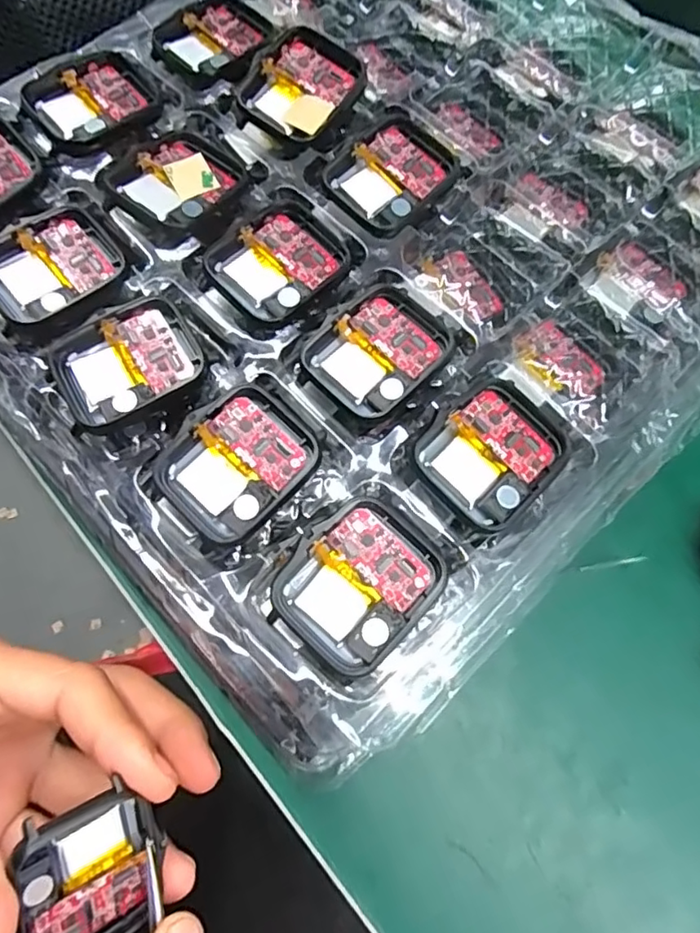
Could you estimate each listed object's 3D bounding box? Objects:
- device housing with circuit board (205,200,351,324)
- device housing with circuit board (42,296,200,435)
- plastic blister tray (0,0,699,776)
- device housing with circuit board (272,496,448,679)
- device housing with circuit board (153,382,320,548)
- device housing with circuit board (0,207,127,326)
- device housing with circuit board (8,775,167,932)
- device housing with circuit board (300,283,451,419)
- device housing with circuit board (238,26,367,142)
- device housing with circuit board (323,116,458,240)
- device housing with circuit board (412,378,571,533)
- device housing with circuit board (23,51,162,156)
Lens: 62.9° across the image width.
[{"bbox_3d":[-0.023,-0.070,0.196,0.045,0.005,0.037,-42,78,-16],"label":"device housing with circuit board"},{"bbox_3d":[-0.070,-0.032,0.179,0.044,0.004,0.036,-27,74,-12],"label":"device housing with circuit board"},{"bbox_3d":[0.012,-0.096,0.210,0.297,0.022,0.256,-42,78,-16],"label":"plastic blister tray"},{"bbox_3d":[0.003,0.033,0.162,0.037,0.010,0.043,42,73,13],"label":"device housing with circuit board"},{"bbox_3d":[-0.034,-0.001,0.172,0.044,0.011,0.036,-41,75,-15],"label":"device housing with circuit board"},{"bbox_3d":[-0.100,-0.067,0.193,0.043,0.009,0.035,-38,76,-15],"label":"device housing with circuit board"},{"bbox_3d":[-0.071,0.114,0.159,0.035,0.006,0.046,-12,101,-41],"label":"device housing with circuit board"},{"bbox_3d":[0.010,-0.039,0.185,0.046,0.004,0.036,-39,77,-15],"label":"device housing with circuit board"},{"bbox_3d":[-0.018,-0.144,0.217,0.036,0.009,0.040,38,85,8],"label":"device housing with circuit board"},{"bbox_3d":[0.015,-0.106,0.209,0.045,0.007,0.036,-41,77,-16],"label":"device housing with circuit board"},{"bbox_3d":[0.045,-0.005,0.175,0.045,0.007,0.038,-37,74,-14],"label":"device housing with circuit board"},{"bbox_3d":[-0.093,-0.135,0.212,0.044,0.006,0.038,-35,76,-15],"label":"device housing with circuit board"}]

